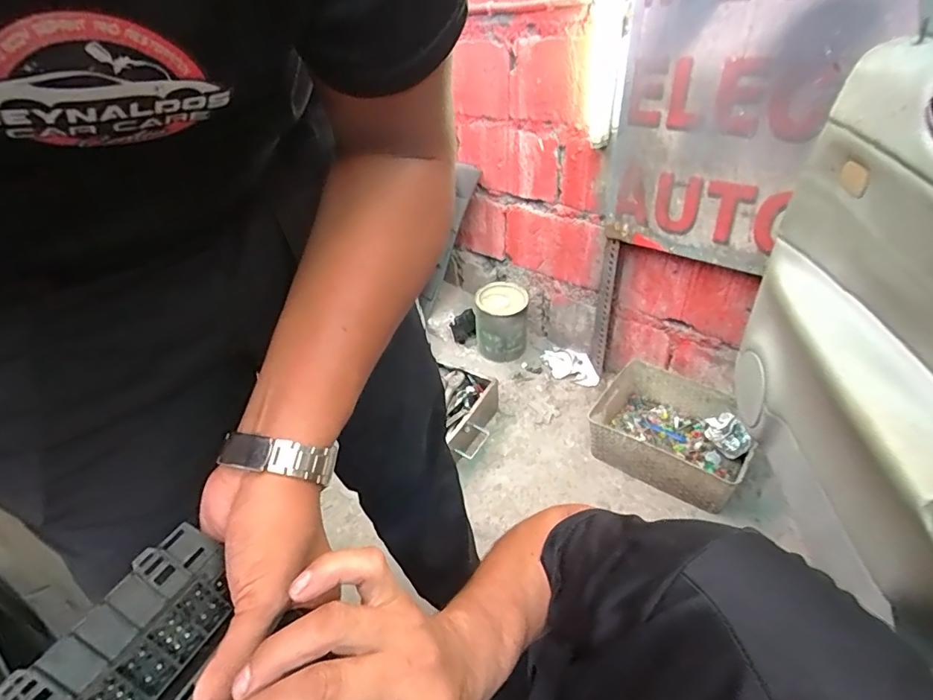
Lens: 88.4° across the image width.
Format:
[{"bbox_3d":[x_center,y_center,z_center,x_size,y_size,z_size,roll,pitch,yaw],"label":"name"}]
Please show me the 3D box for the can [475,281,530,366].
[{"bbox_3d":[0.110,-0.077,1.507,0.160,0.211,0.167,-1,33,1],"label":"can"}]

